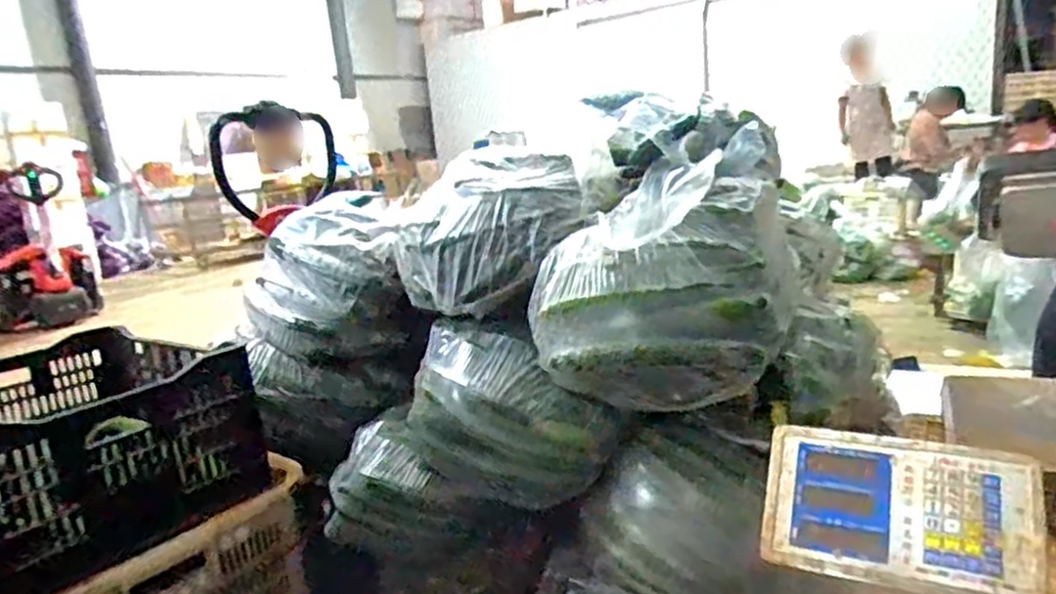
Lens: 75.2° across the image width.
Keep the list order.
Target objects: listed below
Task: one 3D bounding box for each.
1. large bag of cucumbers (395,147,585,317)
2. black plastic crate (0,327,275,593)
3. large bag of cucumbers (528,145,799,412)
[{"bbox_3d":[-0.070,-0.112,1.147,0.299,0.219,0.255,-8,14,-10],"label":"large bag of cucumbers"},{"bbox_3d":[-0.730,0.208,1.065,0.575,0.201,0.410,5,17,37],"label":"black plastic crate"},{"bbox_3d":[0.179,-0.010,0.990,0.355,0.307,0.238,-1,15,19],"label":"large bag of cucumbers"}]

